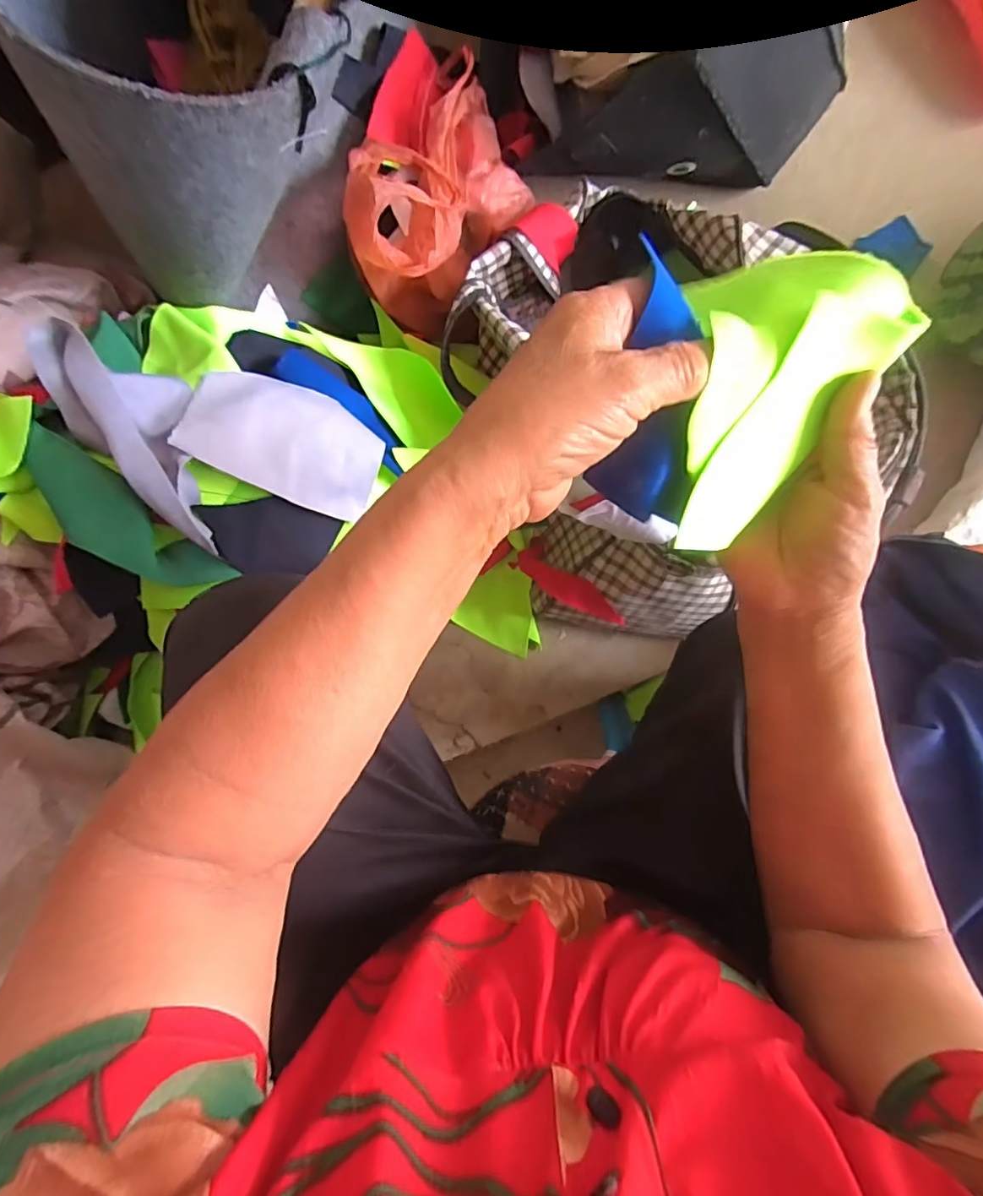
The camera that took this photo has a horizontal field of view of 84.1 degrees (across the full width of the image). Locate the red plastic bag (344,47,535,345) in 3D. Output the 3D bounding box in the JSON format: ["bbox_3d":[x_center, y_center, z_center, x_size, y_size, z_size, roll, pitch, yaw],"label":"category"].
[{"bbox_3d":[-0.053,-0.424,0.571,0.138,0.136,0.242,32,88,3],"label":"red plastic bag"}]

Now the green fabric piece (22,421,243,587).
[{"bbox_3d":[-0.296,-0.061,0.433,0.052,0.052,0.177,-46,109,-1],"label":"green fabric piece"}]

